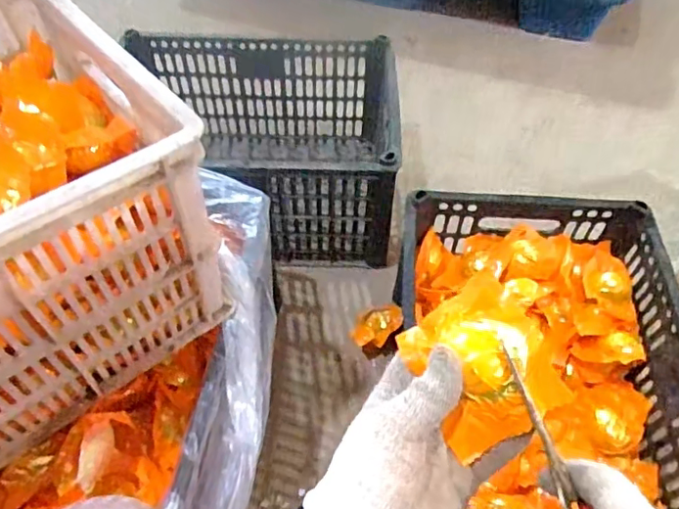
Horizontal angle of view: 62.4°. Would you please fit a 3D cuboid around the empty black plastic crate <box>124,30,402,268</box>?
[{"bbox_3d":[-0.117,-0.172,0.943,0.396,0.237,0.315,0,54,1],"label":"empty black plastic crate"}]

